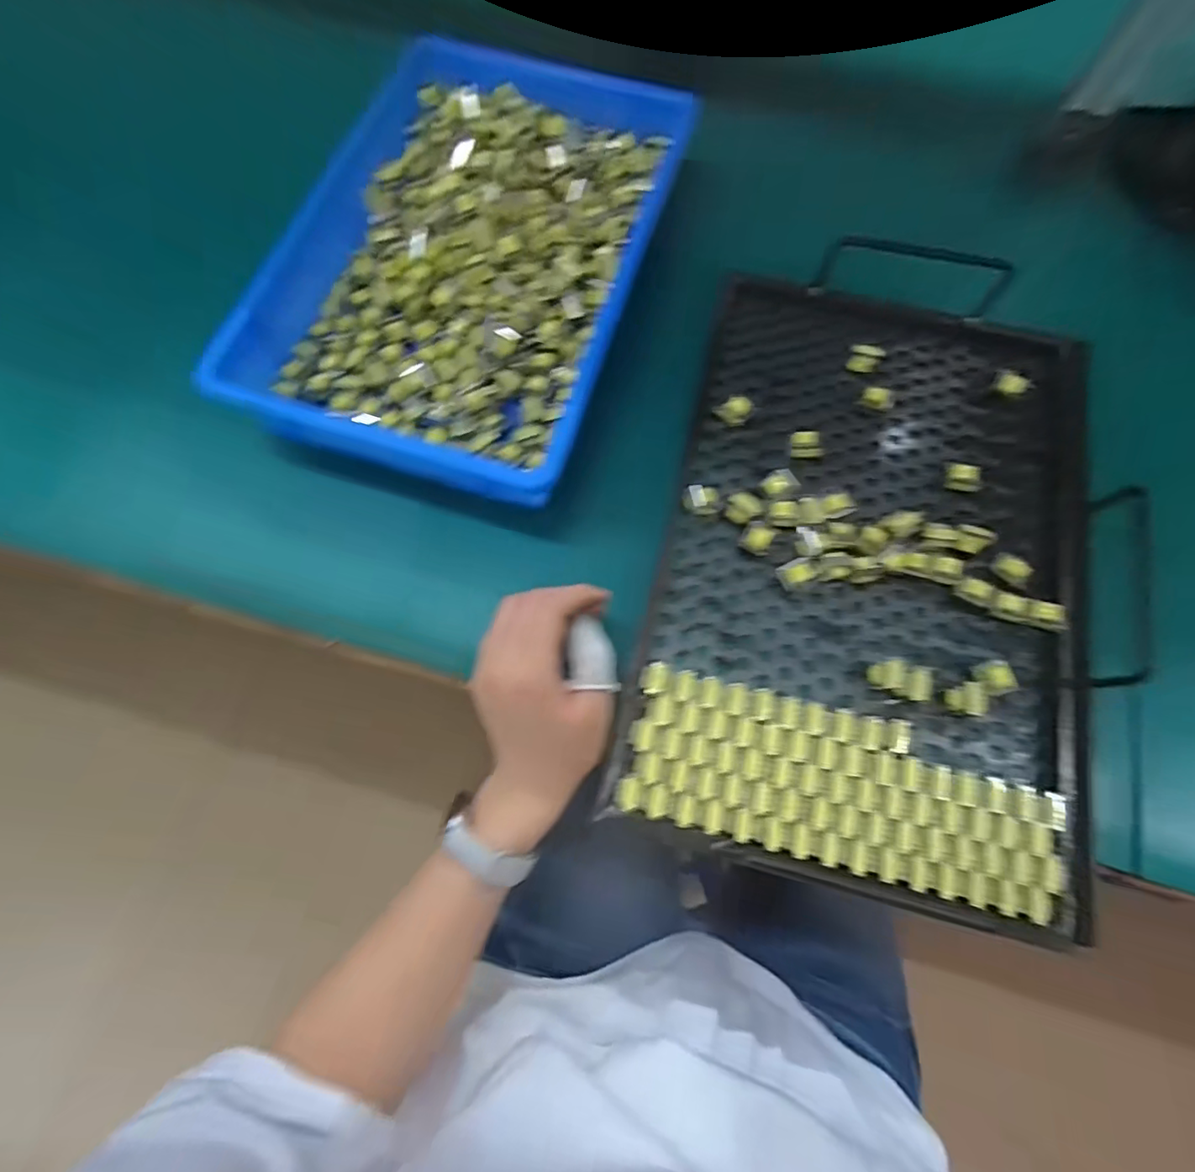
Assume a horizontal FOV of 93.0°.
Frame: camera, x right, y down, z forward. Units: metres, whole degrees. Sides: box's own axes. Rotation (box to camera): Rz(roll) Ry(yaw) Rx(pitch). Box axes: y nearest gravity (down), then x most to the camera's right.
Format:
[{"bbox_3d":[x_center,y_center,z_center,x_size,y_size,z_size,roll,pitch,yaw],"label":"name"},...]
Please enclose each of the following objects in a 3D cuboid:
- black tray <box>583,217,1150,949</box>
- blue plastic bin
[{"bbox_3d":[0.190,-0.026,0.385,0.279,0.028,0.423,14,73,4],"label":"black tray"},{"bbox_3d":[-0.091,-0.250,0.427,0.243,0.046,0.367,18,73,5],"label":"blue plastic bin"}]

